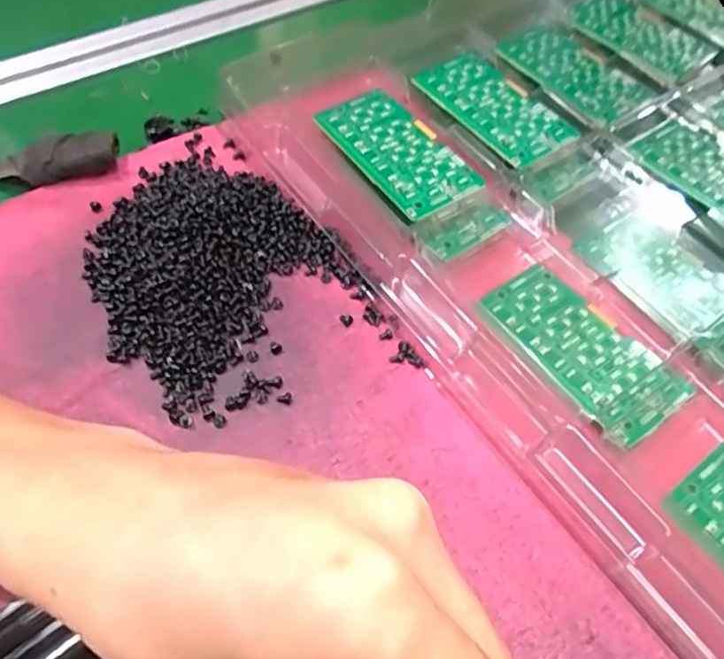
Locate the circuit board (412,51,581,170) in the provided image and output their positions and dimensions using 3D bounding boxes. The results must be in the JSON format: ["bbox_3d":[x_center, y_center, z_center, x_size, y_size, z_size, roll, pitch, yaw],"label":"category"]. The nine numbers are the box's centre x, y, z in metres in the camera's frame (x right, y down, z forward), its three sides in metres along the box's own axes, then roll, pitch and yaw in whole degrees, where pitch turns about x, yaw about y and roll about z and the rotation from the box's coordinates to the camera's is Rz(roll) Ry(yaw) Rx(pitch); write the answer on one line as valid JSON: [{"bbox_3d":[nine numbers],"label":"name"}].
[{"bbox_3d":[0.074,-0.127,0.350,0.049,0.004,0.091,-28,62,-20],"label":"circuit board"}]

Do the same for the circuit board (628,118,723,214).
[{"bbox_3d":[0.198,-0.084,0.336,0.046,0.004,0.093,-36,65,-23],"label":"circuit board"}]

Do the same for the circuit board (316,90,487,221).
[{"bbox_3d":[0.018,-0.094,0.326,0.048,0.006,0.091,-28,62,-20],"label":"circuit board"}]

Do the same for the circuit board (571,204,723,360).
[{"bbox_3d":[0.157,-0.025,0.309,0.046,0.004,0.092,-32,64,-22],"label":"circuit board"}]

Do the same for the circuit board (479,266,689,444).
[{"bbox_3d":[0.101,0.007,0.284,0.047,0.004,0.094,-28,58,-20],"label":"circuit board"}]

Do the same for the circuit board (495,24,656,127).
[{"bbox_3d":[0.129,-0.157,0.376,0.052,0.004,0.088,-31,63,-21],"label":"circuit board"}]

